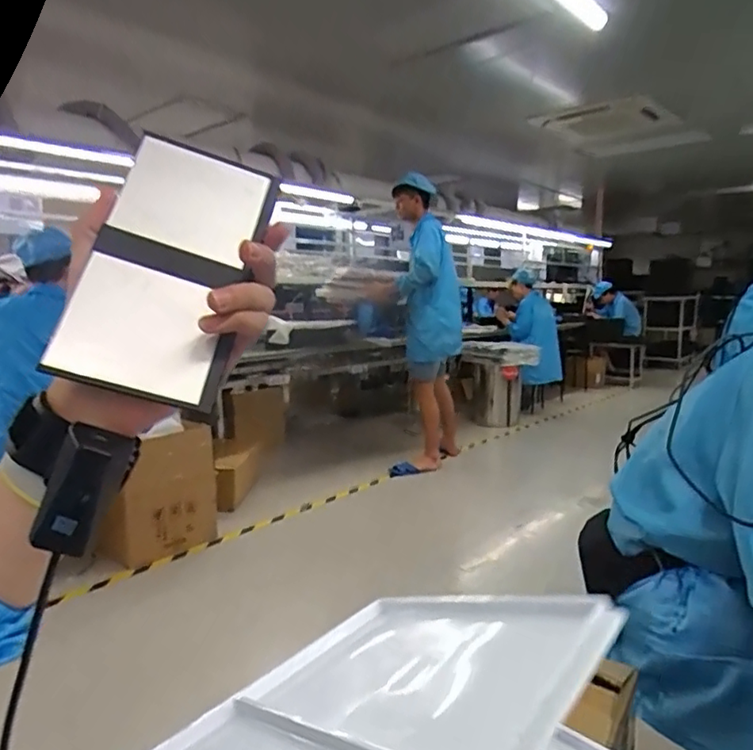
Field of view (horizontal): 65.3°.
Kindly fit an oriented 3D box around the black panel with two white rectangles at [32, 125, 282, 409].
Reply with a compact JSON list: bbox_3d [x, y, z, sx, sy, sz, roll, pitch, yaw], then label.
[{"bbox_3d":[-0.122,-0.067,0.354,0.089,0.170,0.009,16,-26,-11],"label":"black panel with two white rectangles"}]

